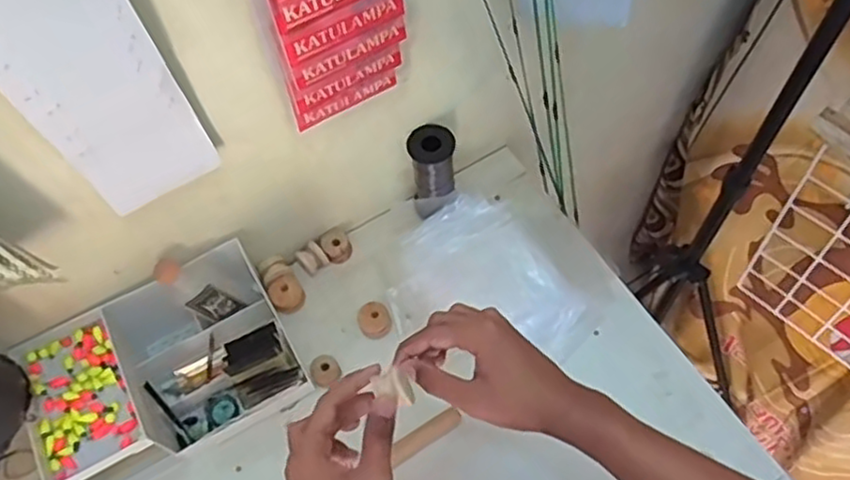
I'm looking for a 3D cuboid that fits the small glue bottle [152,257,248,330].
[{"bbox_3d":[-0.224,0.053,0.672,0.025,0.093,0.035,-3,52,46],"label":"small glue bottle"}]

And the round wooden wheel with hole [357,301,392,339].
[{"bbox_3d":[-0.054,0.083,0.725,0.032,0.016,0.039,-28,63,-11],"label":"round wooden wheel with hole"}]

